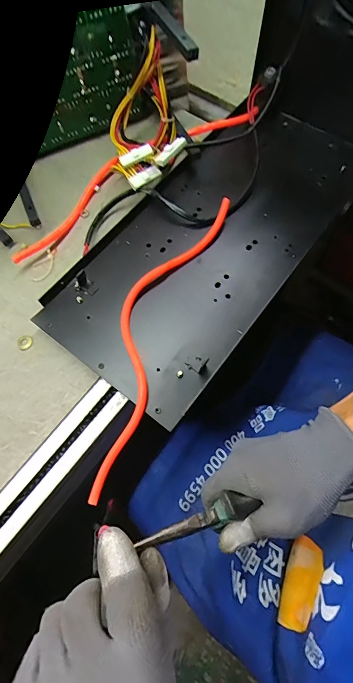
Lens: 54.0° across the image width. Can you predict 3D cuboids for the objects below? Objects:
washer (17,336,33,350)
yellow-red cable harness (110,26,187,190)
[{"bbox_3d":[-0.170,0.000,0.389,0.017,0.004,0.017,-1,70,3],"label":"washer"},{"bbox_3d":[-0.039,-0.261,0.424,0.085,0.081,0.137,-9,70,0],"label":"yellow-red cable harness"}]

